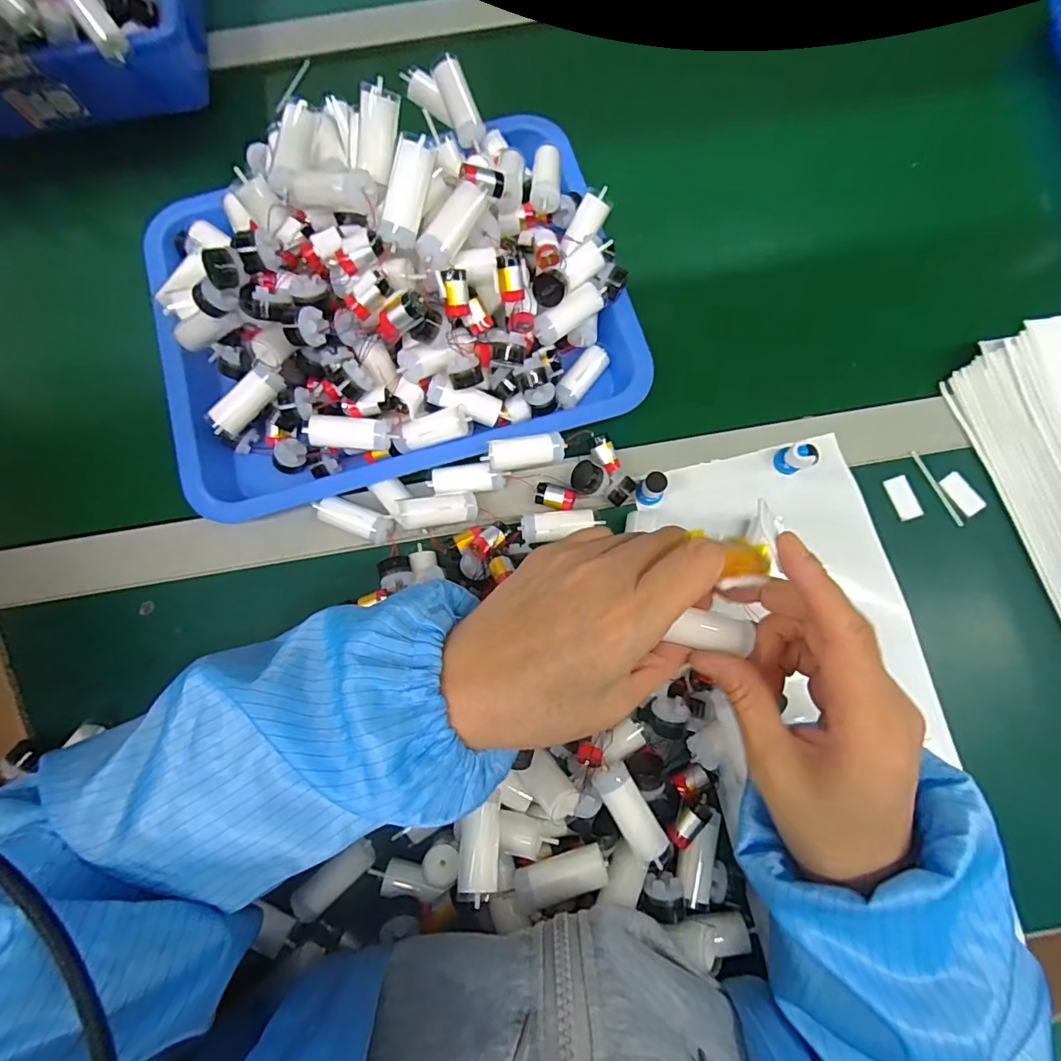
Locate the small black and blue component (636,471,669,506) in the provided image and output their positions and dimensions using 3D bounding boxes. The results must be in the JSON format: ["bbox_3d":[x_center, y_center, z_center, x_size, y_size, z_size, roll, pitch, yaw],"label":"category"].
[{"bbox_3d":[0.083,-0.028,0.354,0.016,0.023,0.017,0,78,1],"label":"small black and blue component"}]

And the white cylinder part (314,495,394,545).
[{"bbox_3d":[-0.118,-0.006,0.357,0.050,0.023,0.020,21,79,5],"label":"white cylinder part"}]

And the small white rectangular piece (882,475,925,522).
[{"bbox_3d":[0.261,-0.023,0.362,0.018,0.004,0.031,-18,79,-3],"label":"small white rectangular piece"}]

